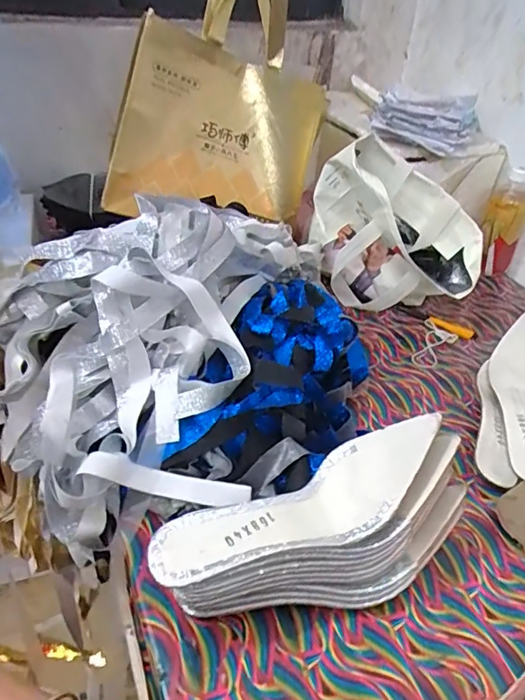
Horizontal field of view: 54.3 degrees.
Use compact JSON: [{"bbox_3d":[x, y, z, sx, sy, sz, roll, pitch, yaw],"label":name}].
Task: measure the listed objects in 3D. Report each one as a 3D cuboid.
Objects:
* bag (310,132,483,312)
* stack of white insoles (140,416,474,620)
[{"bbox_3d":[0.198,-0.176,0.770,0.231,0.205,0.171,5,39,0],"label":"bag"},{"bbox_3d":[0.044,0.146,0.421,0.256,0.119,0.096,-9,41,-17],"label":"stack of white insoles"}]

